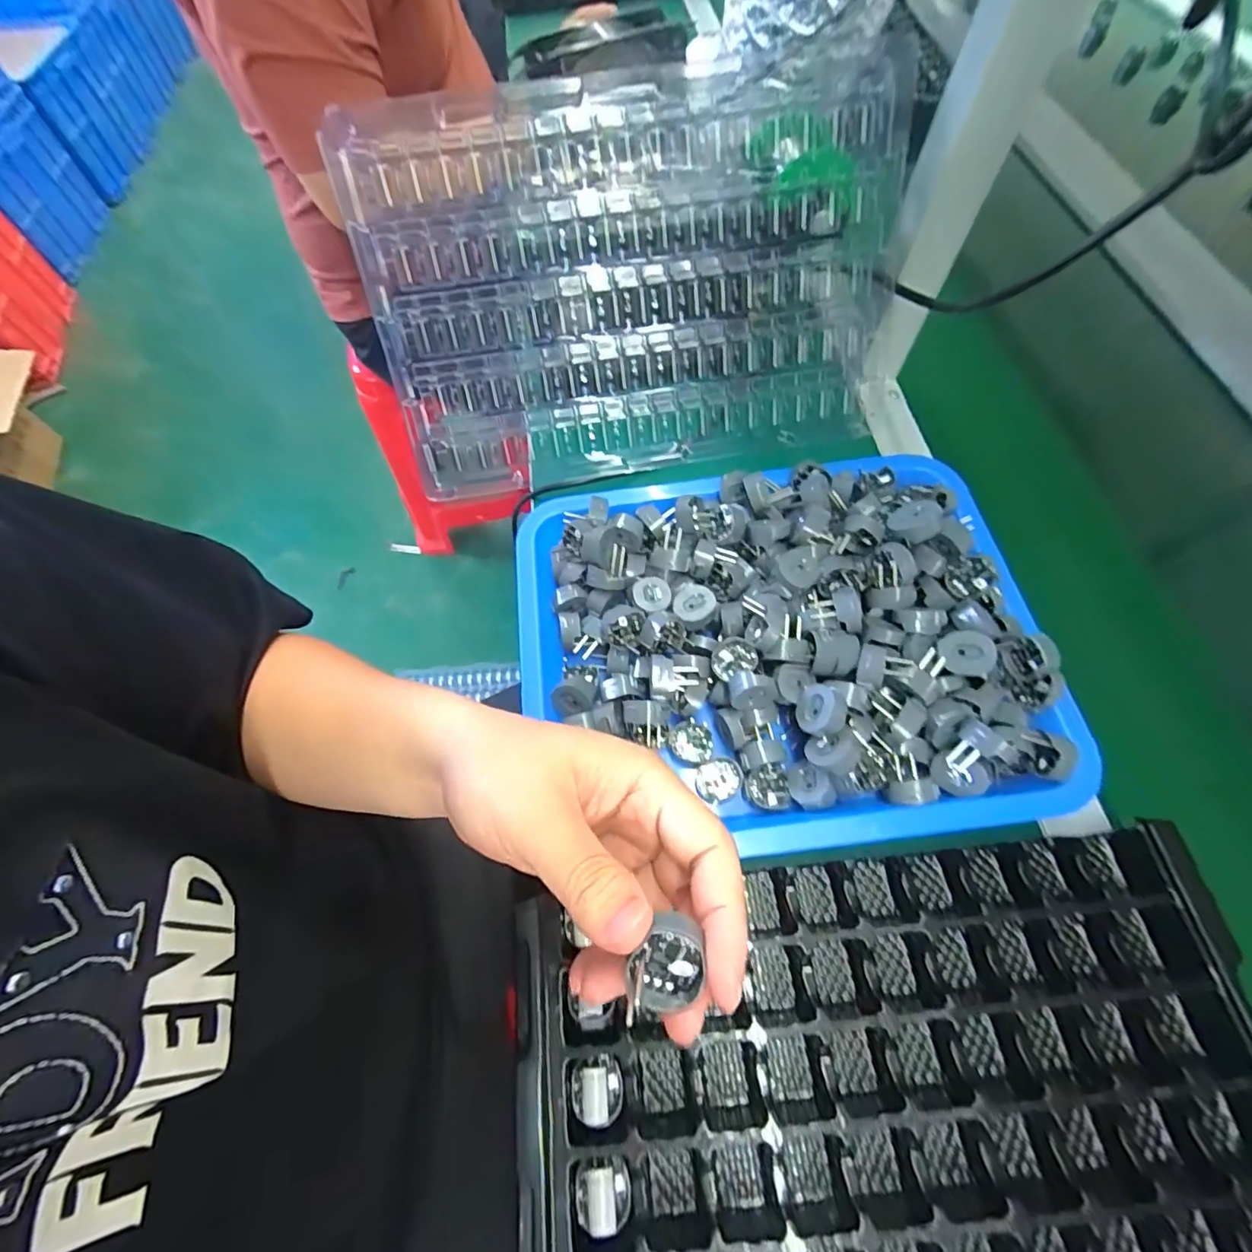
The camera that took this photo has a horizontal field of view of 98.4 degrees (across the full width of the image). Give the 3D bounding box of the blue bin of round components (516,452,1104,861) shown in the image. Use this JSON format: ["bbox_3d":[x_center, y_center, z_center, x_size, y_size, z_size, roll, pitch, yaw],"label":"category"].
[{"bbox_3d":[0.091,0.004,0.351,0.321,0.068,0.260,-7,63,-2],"label":"blue bin of round components"}]

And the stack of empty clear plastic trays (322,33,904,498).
[{"bbox_3d":[0.007,-0.240,0.398,0.373,0.241,0.041,-10,29,-1],"label":"stack of empty clear plastic trays"}]

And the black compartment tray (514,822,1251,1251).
[{"bbox_3d":[0.130,0.221,0.266,0.353,0.039,0.191,-5,63,-1],"label":"black compartment tray"}]

